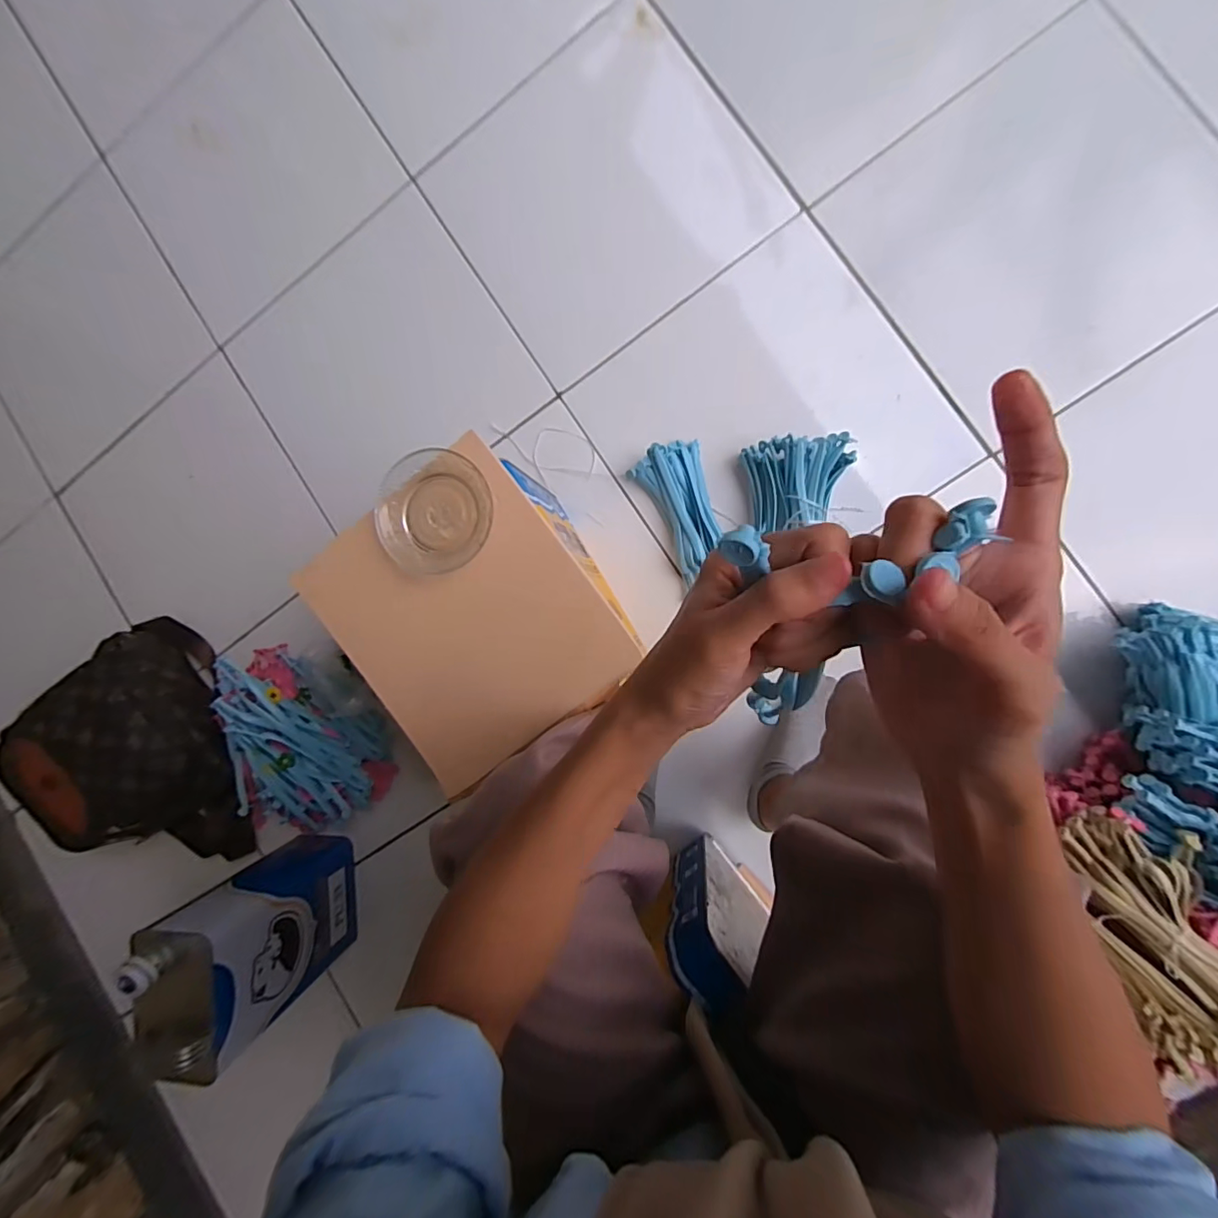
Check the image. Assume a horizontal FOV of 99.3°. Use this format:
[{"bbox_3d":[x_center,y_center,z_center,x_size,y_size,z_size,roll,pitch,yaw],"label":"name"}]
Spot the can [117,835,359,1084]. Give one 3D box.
[{"bbox_3d":[-0.459,0.435,0.676,0.110,0.254,0.167,-7,90,10],"label":"can"}]

